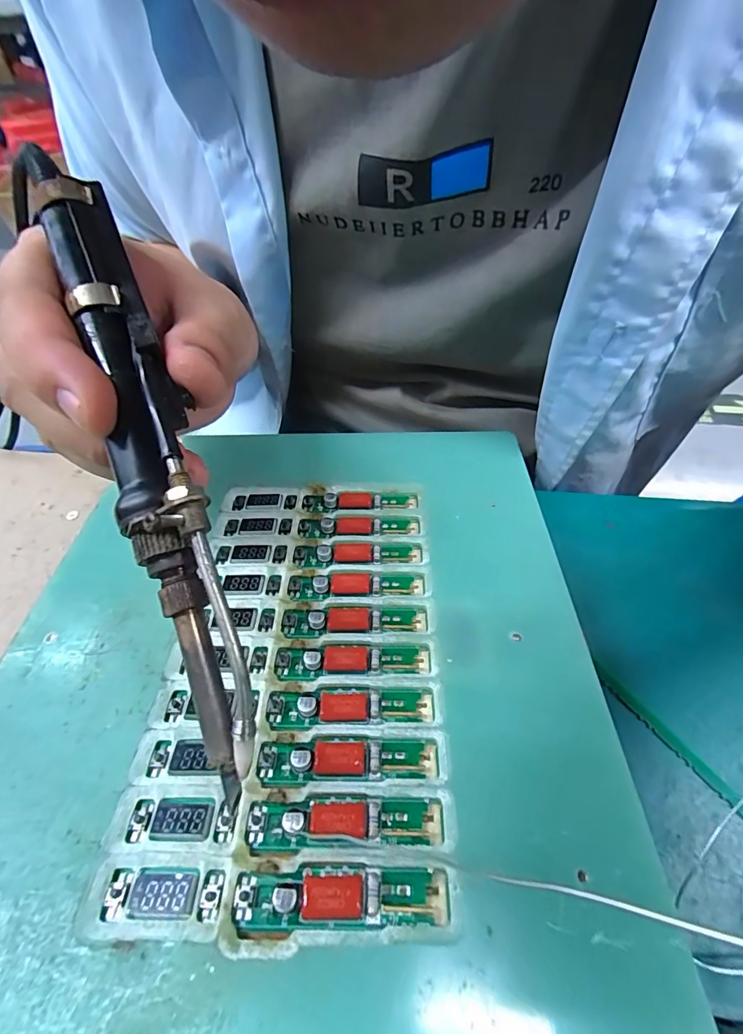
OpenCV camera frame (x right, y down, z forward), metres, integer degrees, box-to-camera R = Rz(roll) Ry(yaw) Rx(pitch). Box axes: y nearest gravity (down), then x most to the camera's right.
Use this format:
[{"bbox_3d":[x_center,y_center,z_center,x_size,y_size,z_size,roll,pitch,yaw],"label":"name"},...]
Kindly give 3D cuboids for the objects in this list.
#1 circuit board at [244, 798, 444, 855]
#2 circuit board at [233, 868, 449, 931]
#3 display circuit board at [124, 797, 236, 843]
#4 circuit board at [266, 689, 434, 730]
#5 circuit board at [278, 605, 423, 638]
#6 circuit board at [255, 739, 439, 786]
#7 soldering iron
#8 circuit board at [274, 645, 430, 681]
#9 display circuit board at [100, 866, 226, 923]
[{"bbox_3d":[-0.008,0.091,0.132,0.057,0.007,0.012,-2,54,1],"label":"circuit board"},{"bbox_3d":[-0.008,0.103,0.121,0.057,0.006,0.012,-3,54,1],"label":"circuit board"},{"bbox_3d":[-0.056,0.090,0.132,0.032,0.004,0.011,-1,54,2],"label":"display circuit board"},{"bbox_3d":[-0.007,0.066,0.155,0.057,0.008,0.012,-3,54,1],"label":"circuit board"},{"bbox_3d":[-0.007,0.041,0.178,0.057,0.009,0.012,-4,54,0],"label":"circuit board"},{"bbox_3d":[-0.007,0.077,0.142,0.056,0.010,0.012,-4,54,0],"label":"circuit board"},{"bbox_3d":[-0.065,-0.021,0.127,0.024,0.017,0.192,-18,82,-10],"label":"soldering iron"},{"bbox_3d":[-0.007,0.053,0.166,0.057,0.009,0.012,-5,54,-1],"label":"circuit board"},{"bbox_3d":[-0.057,0.102,0.121,0.032,0.005,0.011,-2,54,2],"label":"display circuit board"}]

